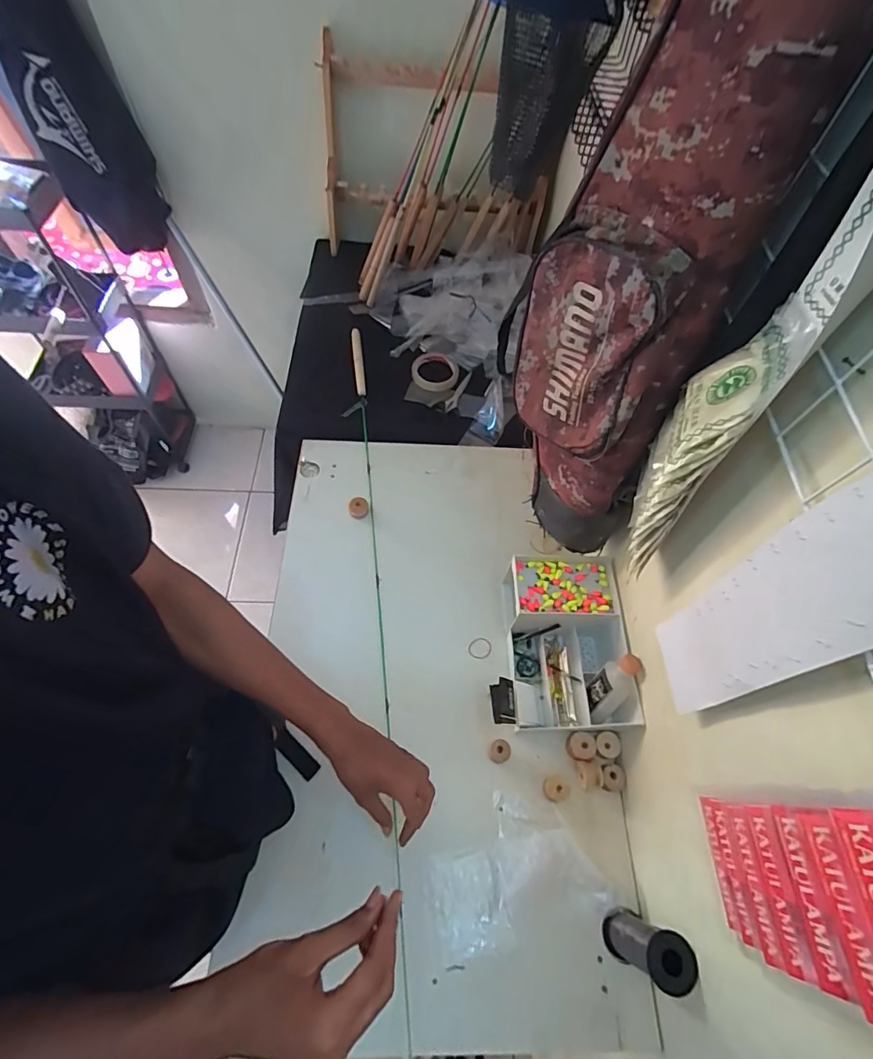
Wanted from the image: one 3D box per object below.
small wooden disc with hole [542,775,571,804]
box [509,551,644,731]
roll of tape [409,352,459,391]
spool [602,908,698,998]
[{"bbox_3d":[0.158,0.341,0.625,0.034,0.011,0.032,2,61,-3],"label":"small wooden disc with hole"},{"bbox_3d":[0.176,0.162,0.679,0.176,0.102,0.232,3,61,-3],"label":"box"},{"bbox_3d":[-0.004,-0.325,0.976,0.097,0.013,0.097,11,61,2],"label":"roll of tape"},{"bbox_3d":[0.227,0.451,0.512,0.049,0.115,0.051,28,63,11],"label":"spool"}]

